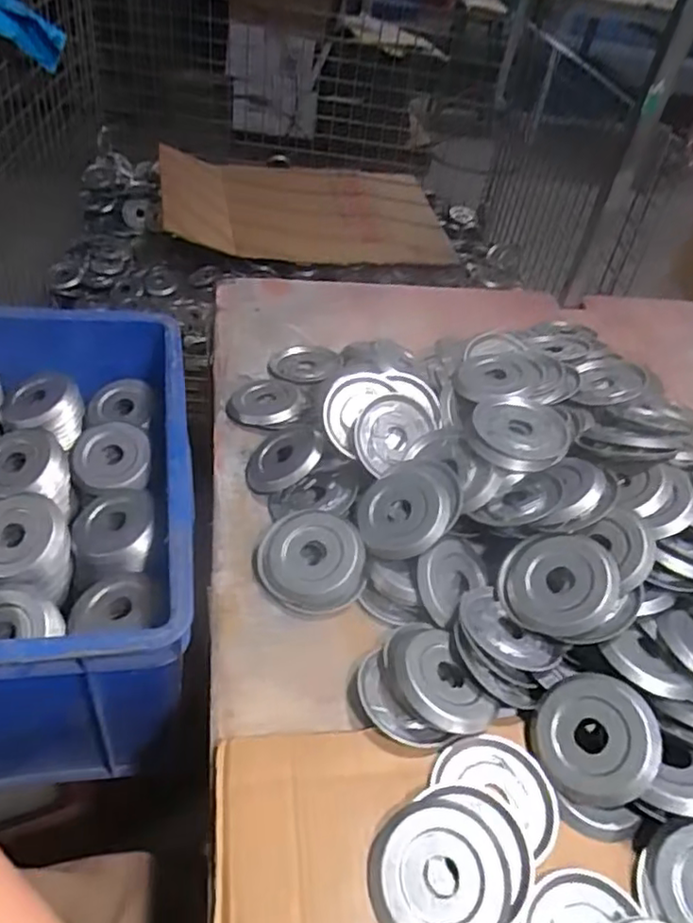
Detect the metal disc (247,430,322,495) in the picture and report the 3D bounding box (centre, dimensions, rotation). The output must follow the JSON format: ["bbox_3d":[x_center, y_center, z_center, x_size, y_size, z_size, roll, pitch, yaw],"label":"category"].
[{"bbox_3d":[-0.060,-0.004,0.626,0.075,0.017,0.074,-19,36,15],"label":"metal disc"}]

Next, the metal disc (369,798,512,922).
[{"bbox_3d":[0.059,0.259,0.394,0.085,0.017,0.082,6,45,-6],"label":"metal disc"}]

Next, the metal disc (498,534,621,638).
[{"bbox_3d":[0.169,0.100,0.511,0.090,0.018,0.083,-7,53,27],"label":"metal disc"}]

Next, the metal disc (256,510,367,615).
[{"bbox_3d":[-0.030,0.084,0.548,0.090,0.028,0.086,6,45,-6],"label":"metal disc"}]

